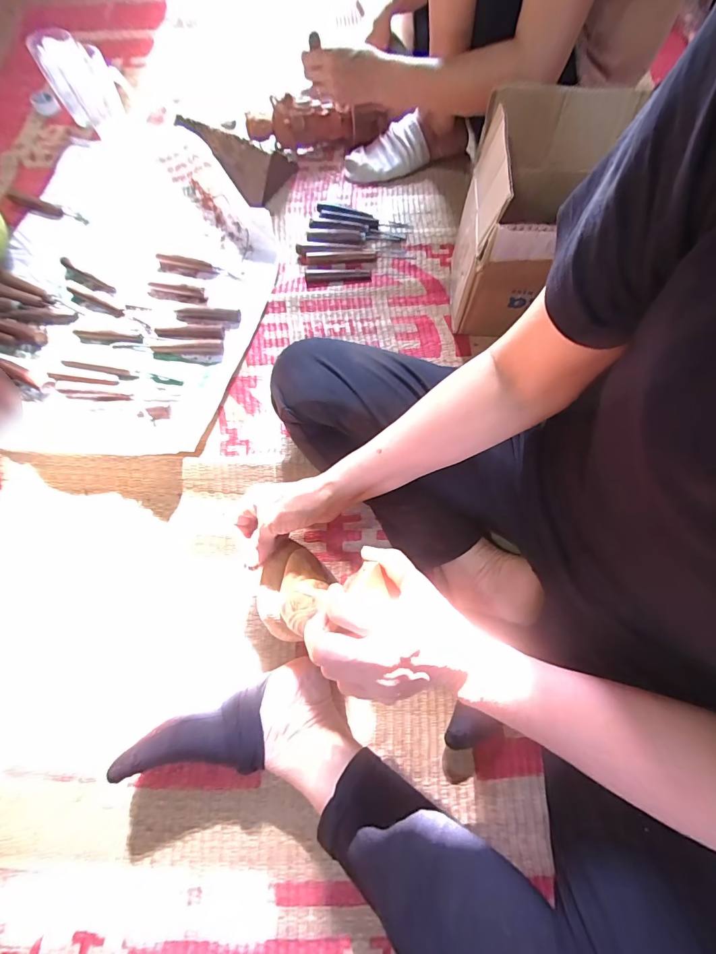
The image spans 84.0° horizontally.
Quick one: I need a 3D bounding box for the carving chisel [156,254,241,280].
[{"bbox_3d":[-0.271,-0.348,0.666,0.137,0.013,0.034,12,70,2],"label":"carving chisel"}]

